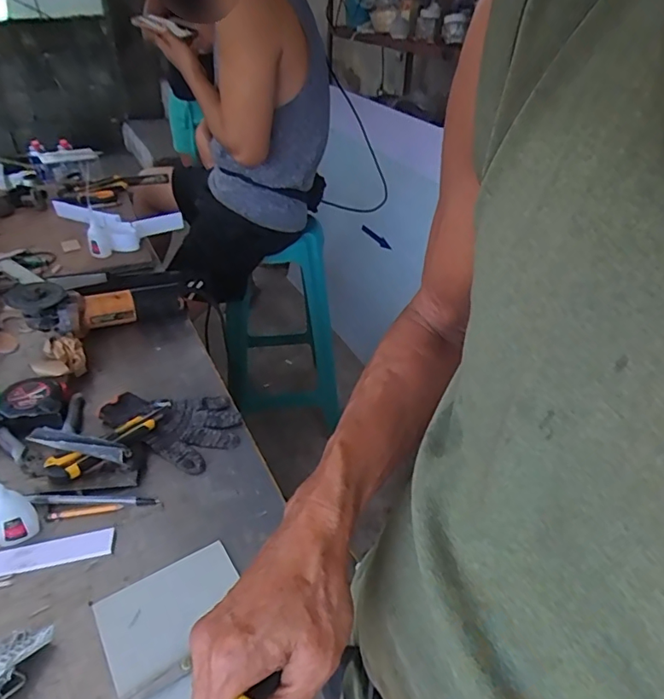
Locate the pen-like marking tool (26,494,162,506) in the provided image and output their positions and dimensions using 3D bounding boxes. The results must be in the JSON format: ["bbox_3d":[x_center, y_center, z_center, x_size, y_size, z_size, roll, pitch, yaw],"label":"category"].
[{"bbox_3d":[-0.288,0.180,0.621,0.150,0.011,0.014,0,35,-3],"label":"pen-like marking tool"}]

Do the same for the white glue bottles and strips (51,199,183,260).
[{"bbox_3d":[-0.515,-0.325,1.245,0.230,0.047,0.307,-25,43,-32],"label":"white glue bottles and strips"}]

